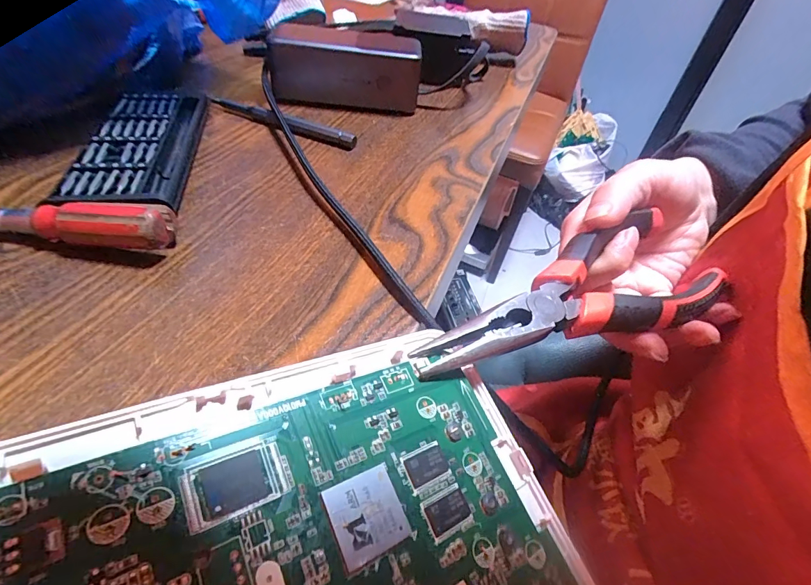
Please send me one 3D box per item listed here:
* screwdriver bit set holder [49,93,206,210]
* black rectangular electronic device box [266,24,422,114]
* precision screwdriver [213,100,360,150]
[{"bbox_3d":[-0.174,-0.097,0.274,0.063,0.017,0.151,-5,46,-12],"label":"screwdriver bit set holder"},{"bbox_3d":[-0.051,-0.203,0.372,0.129,0.055,0.062,2,45,-5],"label":"black rectangular electronic device box"},{"bbox_3d":[-0.098,-0.138,0.329,0.128,0.009,0.013,20,47,12],"label":"precision screwdriver"}]

